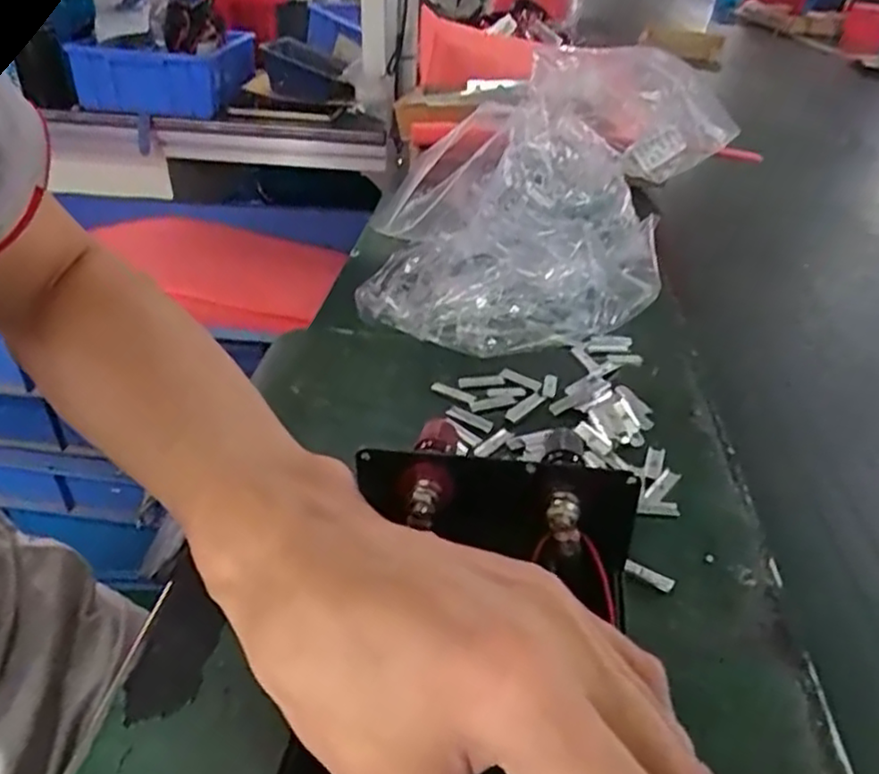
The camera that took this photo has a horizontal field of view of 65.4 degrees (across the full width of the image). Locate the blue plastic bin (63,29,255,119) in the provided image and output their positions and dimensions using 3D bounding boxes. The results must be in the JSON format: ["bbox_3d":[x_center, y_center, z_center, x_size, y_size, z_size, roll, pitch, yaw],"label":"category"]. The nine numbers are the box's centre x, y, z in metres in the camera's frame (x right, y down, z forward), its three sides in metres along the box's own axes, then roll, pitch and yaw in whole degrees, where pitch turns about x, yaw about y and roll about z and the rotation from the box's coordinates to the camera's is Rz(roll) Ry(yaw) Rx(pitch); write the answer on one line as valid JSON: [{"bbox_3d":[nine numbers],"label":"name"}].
[{"bbox_3d":[-0.394,-0.458,0.998,0.174,0.085,0.208,6,35,3],"label":"blue plastic bin"}]

